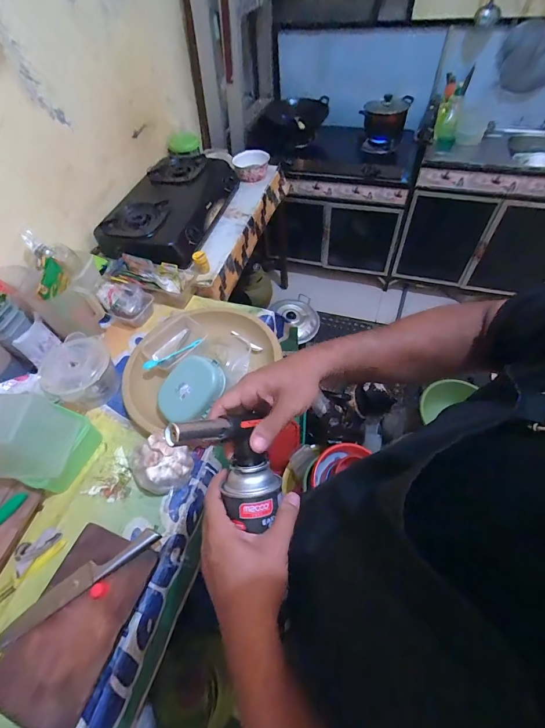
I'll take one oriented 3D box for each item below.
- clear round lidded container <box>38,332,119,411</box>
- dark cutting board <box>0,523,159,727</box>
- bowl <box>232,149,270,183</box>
[{"bbox_3d":[-0.501,0.026,0.883,0.159,0.114,0.186,-29,58,-14],"label":"clear round lidded container"},{"bbox_3d":[-0.354,0.455,0.595,0.174,0.026,0.275,15,54,11],"label":"dark cutting board"},{"bbox_3d":[-0.088,-0.859,1.451,0.157,0.082,0.155,-2,56,4],"label":"bowl"}]

